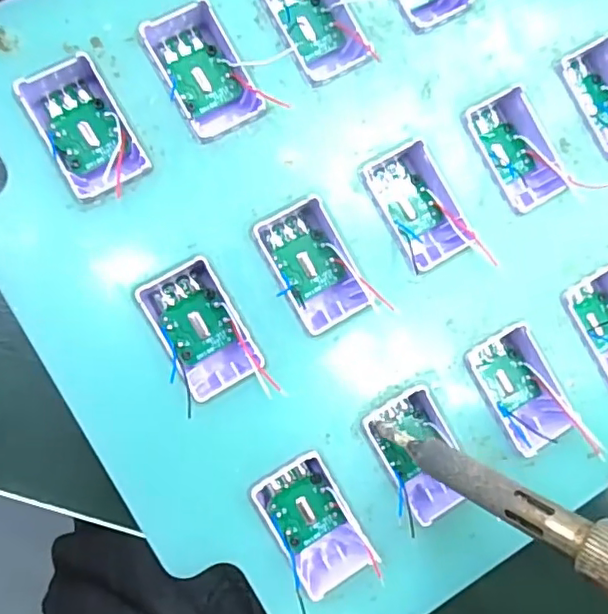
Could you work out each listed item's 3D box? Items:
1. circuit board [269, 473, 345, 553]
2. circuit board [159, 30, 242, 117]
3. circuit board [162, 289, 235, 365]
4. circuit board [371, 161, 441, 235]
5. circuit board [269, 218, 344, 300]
[{"bbox_3d":[0.001,0.053,0.146,0.015,0.004,0.017,-27,91,-9],"label":"circuit board"},{"bbox_3d":[-0.027,-0.061,0.147,0.015,0.004,0.021,-26,90,-9],"label":"circuit board"},{"bbox_3d":[-0.027,0.004,0.144,0.014,0.004,0.017,-28,91,-9],"label":"circuit board"},{"bbox_3d":[0.028,-0.030,0.155,0.013,0.004,0.021,-29,91,-9],"label":"circuit board"},{"bbox_3d":[0.001,-0.013,0.150,0.014,0.004,0.021,-26,90,-9],"label":"circuit board"}]

